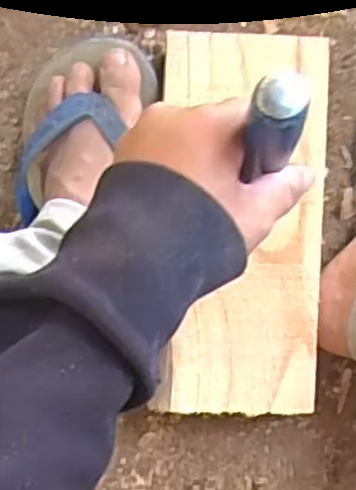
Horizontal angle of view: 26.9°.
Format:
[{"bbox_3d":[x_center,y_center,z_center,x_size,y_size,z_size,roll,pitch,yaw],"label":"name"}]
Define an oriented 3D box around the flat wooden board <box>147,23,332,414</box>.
[{"bbox_3d":[0.045,-0.015,0.514,0.110,0.014,0.260,2,88,-3],"label":"flat wooden board"}]

